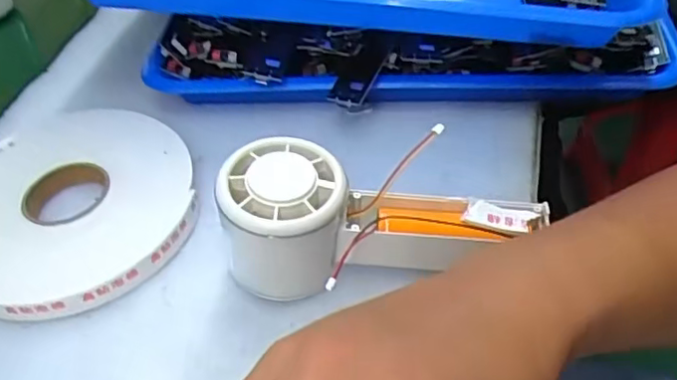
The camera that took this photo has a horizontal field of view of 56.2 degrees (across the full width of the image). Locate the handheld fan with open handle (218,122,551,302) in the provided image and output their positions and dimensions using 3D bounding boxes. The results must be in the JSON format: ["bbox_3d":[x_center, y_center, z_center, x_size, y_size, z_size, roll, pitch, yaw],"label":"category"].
[{"bbox_3d":[0.020,0.013,0.296,0.145,0.061,0.067,-10,46,-4],"label":"handheld fan with open handle"}]

